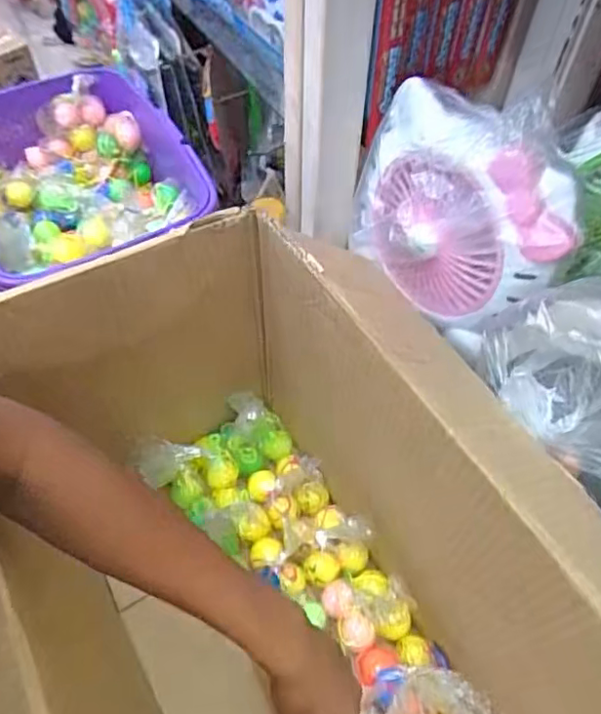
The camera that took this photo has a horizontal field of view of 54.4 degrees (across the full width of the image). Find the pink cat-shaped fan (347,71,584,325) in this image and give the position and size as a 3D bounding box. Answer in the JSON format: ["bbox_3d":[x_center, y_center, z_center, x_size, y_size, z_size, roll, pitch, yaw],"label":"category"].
[{"bbox_3d":[0.153,-0.139,0.609,0.087,0.221,0.243,-31,61,-20],"label":"pink cat-shaped fan"}]

